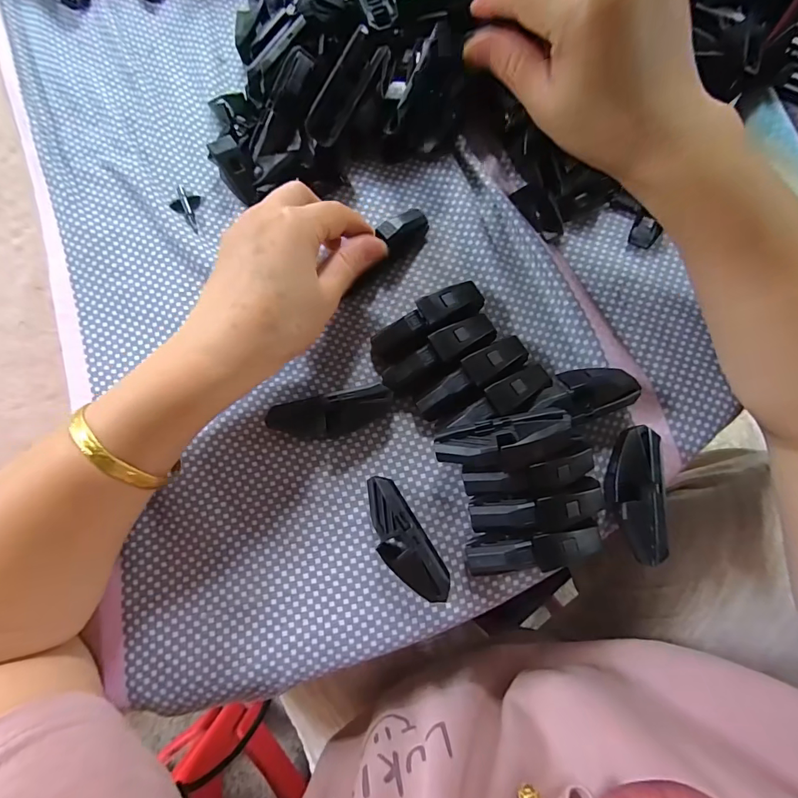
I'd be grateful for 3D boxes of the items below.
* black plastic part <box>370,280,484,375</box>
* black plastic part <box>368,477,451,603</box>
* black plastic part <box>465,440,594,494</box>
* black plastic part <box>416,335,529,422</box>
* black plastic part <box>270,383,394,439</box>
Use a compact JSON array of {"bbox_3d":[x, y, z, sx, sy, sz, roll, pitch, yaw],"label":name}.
[{"bbox_3d":[0.017,-0.045,0.251,0.076,0.024,0.023,-31,80,-4],"label":"black plastic part"},{"bbox_3d":[0.002,0.077,0.228,0.024,0.021,0.069,-31,80,-4],"label":"black plastic part"},{"bbox_3d":[0.071,0.040,0.229,0.070,0.031,0.020,-12,79,-1],"label":"black plastic part"},{"bbox_3d":[0.044,-0.011,0.244,0.071,0.023,0.022,-40,81,-6],"label":"black plastic part"},{"bbox_3d":[-0.038,0.010,0.242,0.069,0.021,0.022,-13,79,-1],"label":"black plastic part"}]

